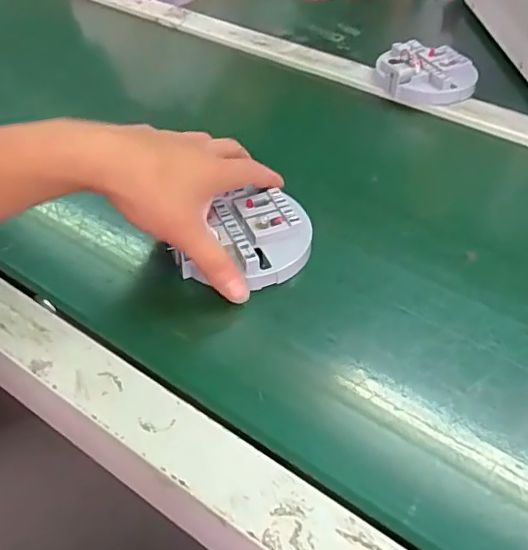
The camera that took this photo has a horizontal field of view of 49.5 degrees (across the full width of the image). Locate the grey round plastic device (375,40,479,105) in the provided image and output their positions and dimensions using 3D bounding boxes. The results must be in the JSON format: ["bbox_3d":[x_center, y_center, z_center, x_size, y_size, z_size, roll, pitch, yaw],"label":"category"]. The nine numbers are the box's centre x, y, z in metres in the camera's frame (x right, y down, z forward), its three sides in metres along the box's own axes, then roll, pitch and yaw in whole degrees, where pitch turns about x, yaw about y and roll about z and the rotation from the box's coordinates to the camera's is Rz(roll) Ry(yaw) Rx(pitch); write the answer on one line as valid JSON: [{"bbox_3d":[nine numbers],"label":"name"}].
[{"bbox_3d":[0.170,-0.214,0.602,0.100,0.035,0.079,12,45,7],"label":"grey round plastic device"}]

